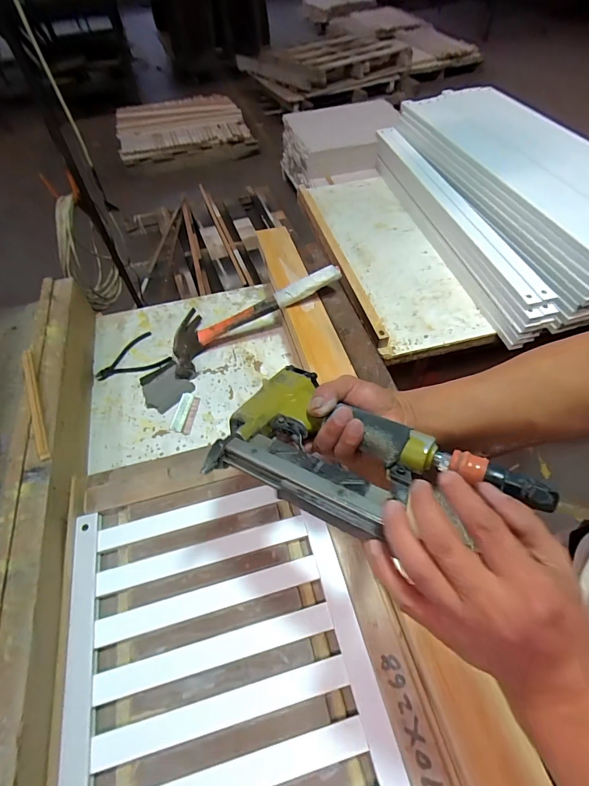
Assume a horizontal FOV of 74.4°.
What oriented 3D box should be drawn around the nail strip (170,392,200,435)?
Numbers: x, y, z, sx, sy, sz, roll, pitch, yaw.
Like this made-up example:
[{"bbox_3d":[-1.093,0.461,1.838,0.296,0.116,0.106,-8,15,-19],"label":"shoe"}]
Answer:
[{"bbox_3d":[-0.162,0.030,0.578,0.033,0.007,0.068,4,55,6],"label":"nail strip"}]

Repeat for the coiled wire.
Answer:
[{"bbox_3d":[-0.490,-0.327,0.922,0.056,0.255,0.143,7,55,8],"label":"coiled wire"}]

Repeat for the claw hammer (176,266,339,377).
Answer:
[{"bbox_3d":[-0.066,-0.132,0.627,0.292,0.030,0.130,-25,52,7],"label":"claw hammer"}]

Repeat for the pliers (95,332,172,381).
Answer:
[{"bbox_3d":[-0.273,-0.053,0.644,0.111,0.006,0.087,-35,60,-21],"label":"pliers"}]

